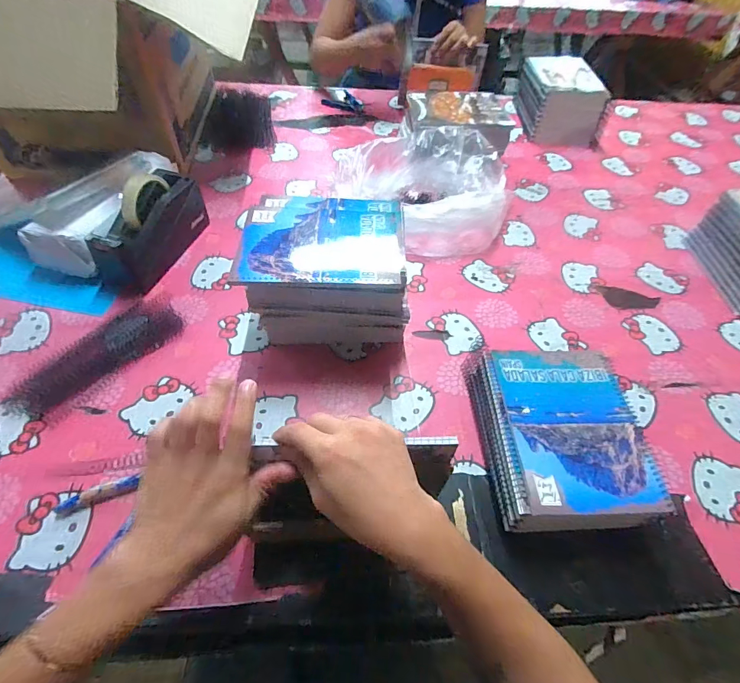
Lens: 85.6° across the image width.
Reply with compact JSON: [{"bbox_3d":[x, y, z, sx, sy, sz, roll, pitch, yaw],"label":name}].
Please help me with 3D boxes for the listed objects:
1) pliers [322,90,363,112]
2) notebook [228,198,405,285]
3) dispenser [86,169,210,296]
[{"bbox_3d":[-0.068,-0.641,1.063,0.108,0.017,0.062,16,55,7],"label":"pliers"},{"bbox_3d":[-0.057,-0.133,0.507,0.201,0.016,0.175,2,54,-3],"label":"notebook"},{"bbox_3d":[-0.352,-0.187,0.635,0.083,0.111,0.207,19,55,9],"label":"dispenser"}]

